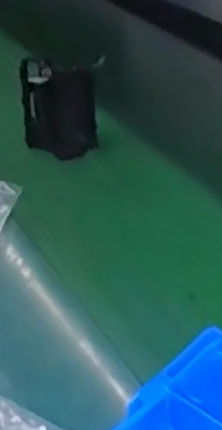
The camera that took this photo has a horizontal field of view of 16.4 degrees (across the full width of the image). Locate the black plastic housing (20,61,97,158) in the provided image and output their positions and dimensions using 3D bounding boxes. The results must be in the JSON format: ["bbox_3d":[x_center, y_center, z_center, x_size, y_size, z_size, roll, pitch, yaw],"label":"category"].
[{"bbox_3d":[-0.042,-0.084,0.614,0.054,0.075,0.047,-6,31,-2],"label":"black plastic housing"}]

